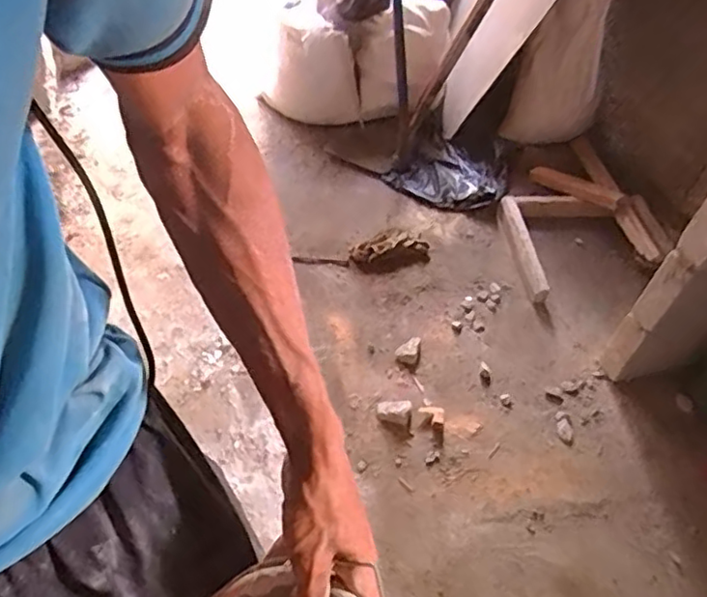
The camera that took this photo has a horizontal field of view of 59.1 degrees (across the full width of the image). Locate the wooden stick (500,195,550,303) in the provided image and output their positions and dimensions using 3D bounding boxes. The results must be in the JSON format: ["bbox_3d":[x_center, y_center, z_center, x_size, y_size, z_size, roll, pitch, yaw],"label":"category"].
[{"bbox_3d":[0.494,-0.155,1.822,0.058,0.058,0.404,-2,50,-6],"label":"wooden stick"}]

